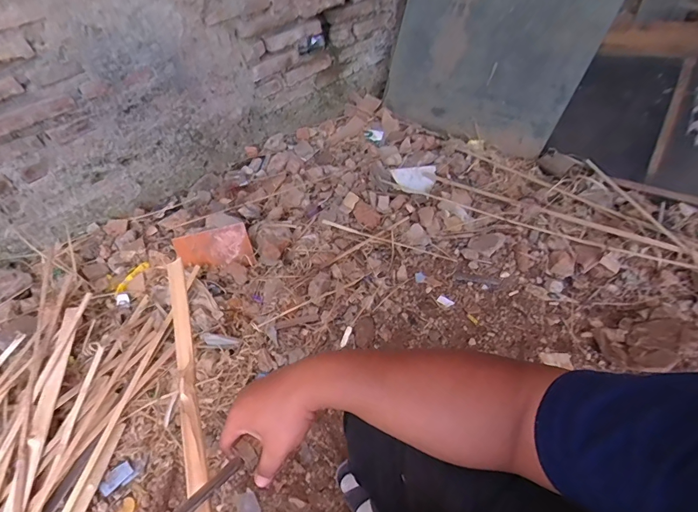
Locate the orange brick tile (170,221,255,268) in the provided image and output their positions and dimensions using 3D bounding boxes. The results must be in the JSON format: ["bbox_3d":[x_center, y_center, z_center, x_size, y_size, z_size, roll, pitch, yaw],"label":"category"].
[{"bbox_3d":[-0.372,-0.016,1.082,0.198,0.113,0.015,-13,14,0],"label":"orange brick tile"}]

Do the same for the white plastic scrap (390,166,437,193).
[{"bbox_3d":[0.232,-0.272,1.345,0.149,0.019,0.121,-3,51,-1],"label":"white plastic scrap"}]

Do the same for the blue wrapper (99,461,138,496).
[{"bbox_3d":[-0.471,0.453,0.796,0.065,0.007,0.041,-37,60,-26],"label":"blue wrapper"}]

